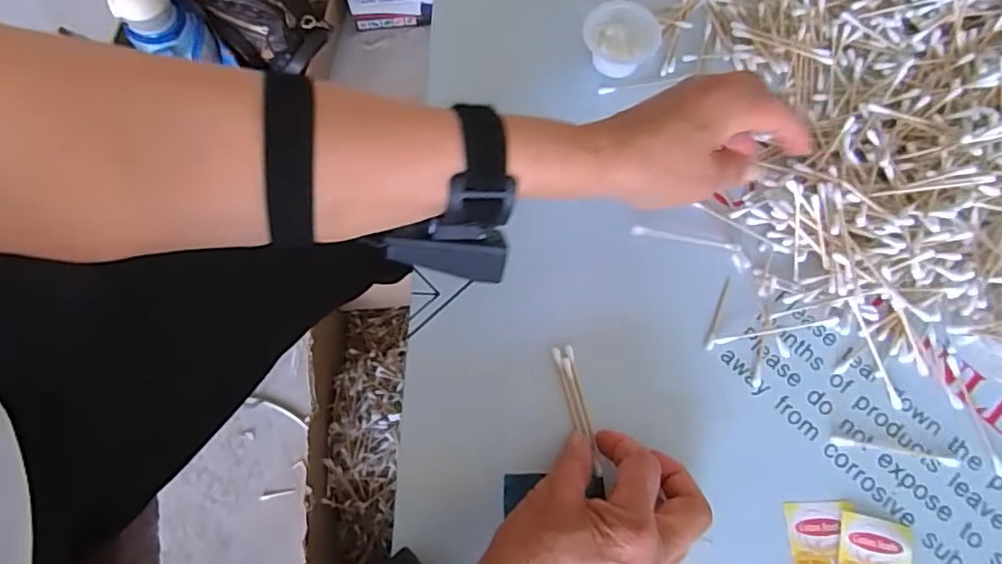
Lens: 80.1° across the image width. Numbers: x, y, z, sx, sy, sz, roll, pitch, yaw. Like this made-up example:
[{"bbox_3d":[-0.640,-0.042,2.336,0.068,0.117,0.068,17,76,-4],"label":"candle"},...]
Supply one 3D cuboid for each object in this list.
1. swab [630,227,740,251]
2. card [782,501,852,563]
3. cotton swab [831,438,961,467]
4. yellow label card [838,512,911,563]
[{"bbox_3d":[0.124,-0.029,0.398,0.072,0.004,0.006,8,72,3],"label":"swab"},{"bbox_3d":[0.186,0.150,0.344,0.036,0.004,0.043,-2,71,0],"label":"card"},{"bbox_3d":[0.239,0.103,0.360,0.073,0.004,0.006,11,72,4],"label":"cotton swab"},{"bbox_3d":[0.214,0.157,0.341,0.038,0.004,0.043,12,72,4],"label":"yellow label card"}]

